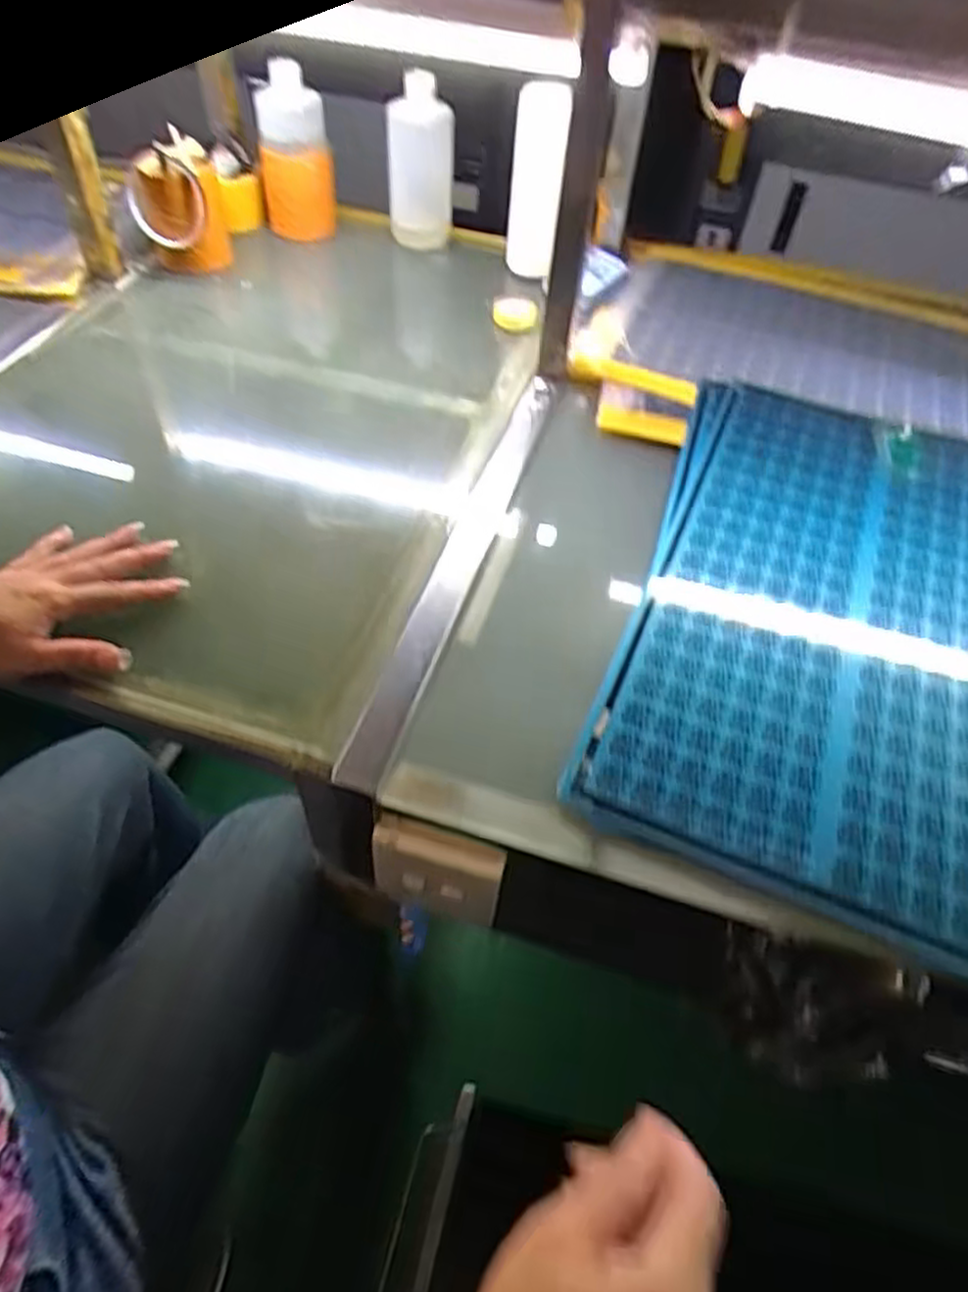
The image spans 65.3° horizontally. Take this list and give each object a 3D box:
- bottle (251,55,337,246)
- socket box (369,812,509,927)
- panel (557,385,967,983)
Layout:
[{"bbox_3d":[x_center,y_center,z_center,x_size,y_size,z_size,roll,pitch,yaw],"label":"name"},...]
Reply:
[{"bbox_3d":[-0.189,-0.494,0.769,0.079,0.150,0.086,-8,52,-11],"label":"bottle"},{"bbox_3d":[-0.031,0.148,0.496,0.085,0.072,0.027,16,51,9],"label":"socket box"},{"bbox_3d":[0.280,-0.021,0.562,0.319,0.023,0.487,18,52,10],"label":"panel"}]

